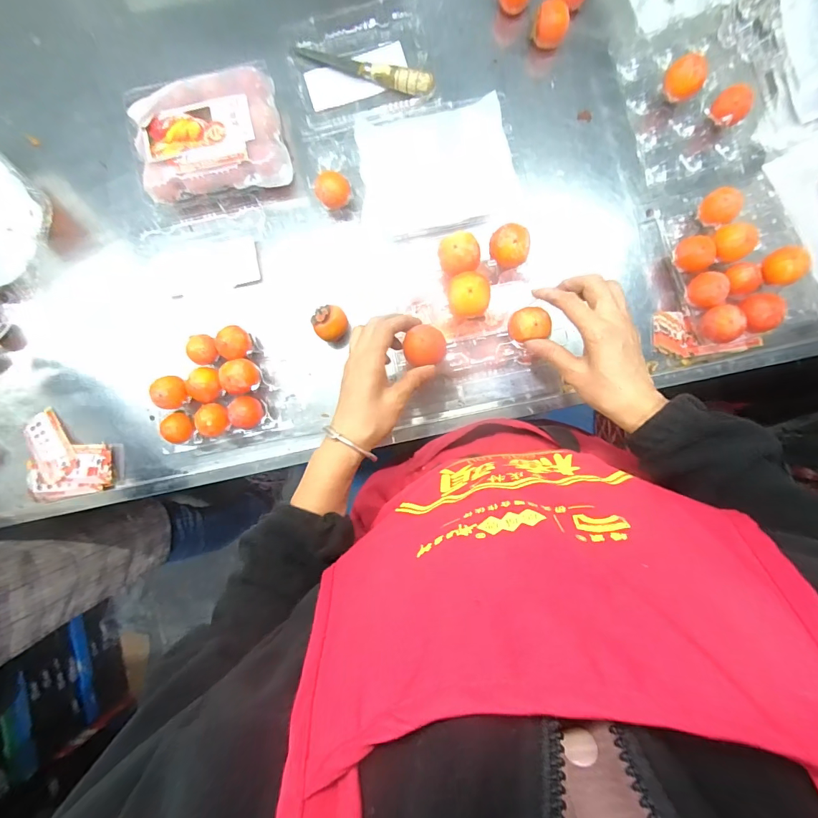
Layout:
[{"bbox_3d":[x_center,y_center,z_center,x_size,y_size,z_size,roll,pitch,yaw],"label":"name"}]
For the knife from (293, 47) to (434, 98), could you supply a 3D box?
[{"bbox_3d":[-0.060,-0.456,0.556,0.192,0.027,0.024,24,90,2],"label":"knife"}]

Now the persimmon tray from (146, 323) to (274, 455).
[{"bbox_3d":[-0.259,-0.030,0.554,0.141,0.057,0.142,-14,89,2],"label":"persimmon tray"}]

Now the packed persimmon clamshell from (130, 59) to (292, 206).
[{"bbox_3d":[-0.259,-0.354,0.553,0.190,0.056,0.156,-13,89,2],"label":"packed persimmon clamshell"}]

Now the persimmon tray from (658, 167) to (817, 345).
[{"bbox_3d":[0.416,-0.188,0.512,0.165,0.044,0.200,-16,89,2],"label":"persimmon tray"}]

